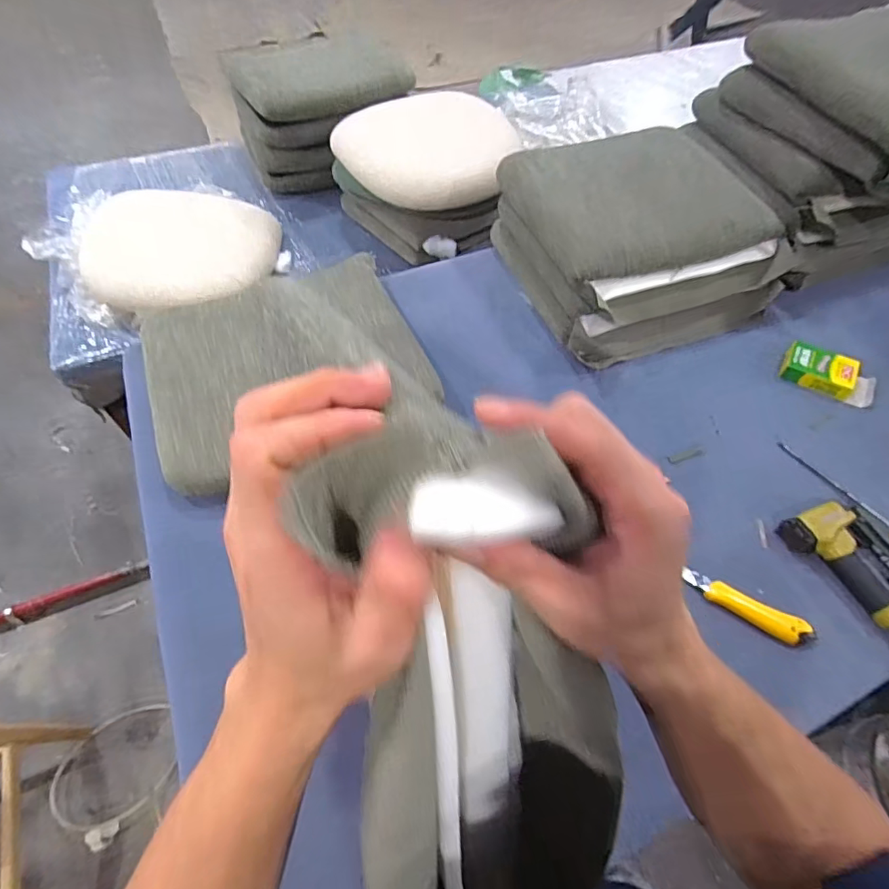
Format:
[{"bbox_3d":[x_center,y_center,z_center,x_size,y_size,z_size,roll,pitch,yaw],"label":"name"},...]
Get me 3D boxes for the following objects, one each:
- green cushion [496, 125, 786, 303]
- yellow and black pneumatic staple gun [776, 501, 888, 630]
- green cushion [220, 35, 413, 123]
[{"bbox_3d":[0.380,-0.484,0.985,0.472,0.089,0.399,-22,59,-15],"label":"green cushion"},{"bbox_3d":[0.587,0.164,0.692,0.133,0.042,0.183,-13,57,-10],"label":"yellow and black pneumatic staple gun"},{"bbox_3d":[-0.331,-1.007,1.354,0.462,0.090,0.310,-20,58,-14],"label":"green cushion"}]

